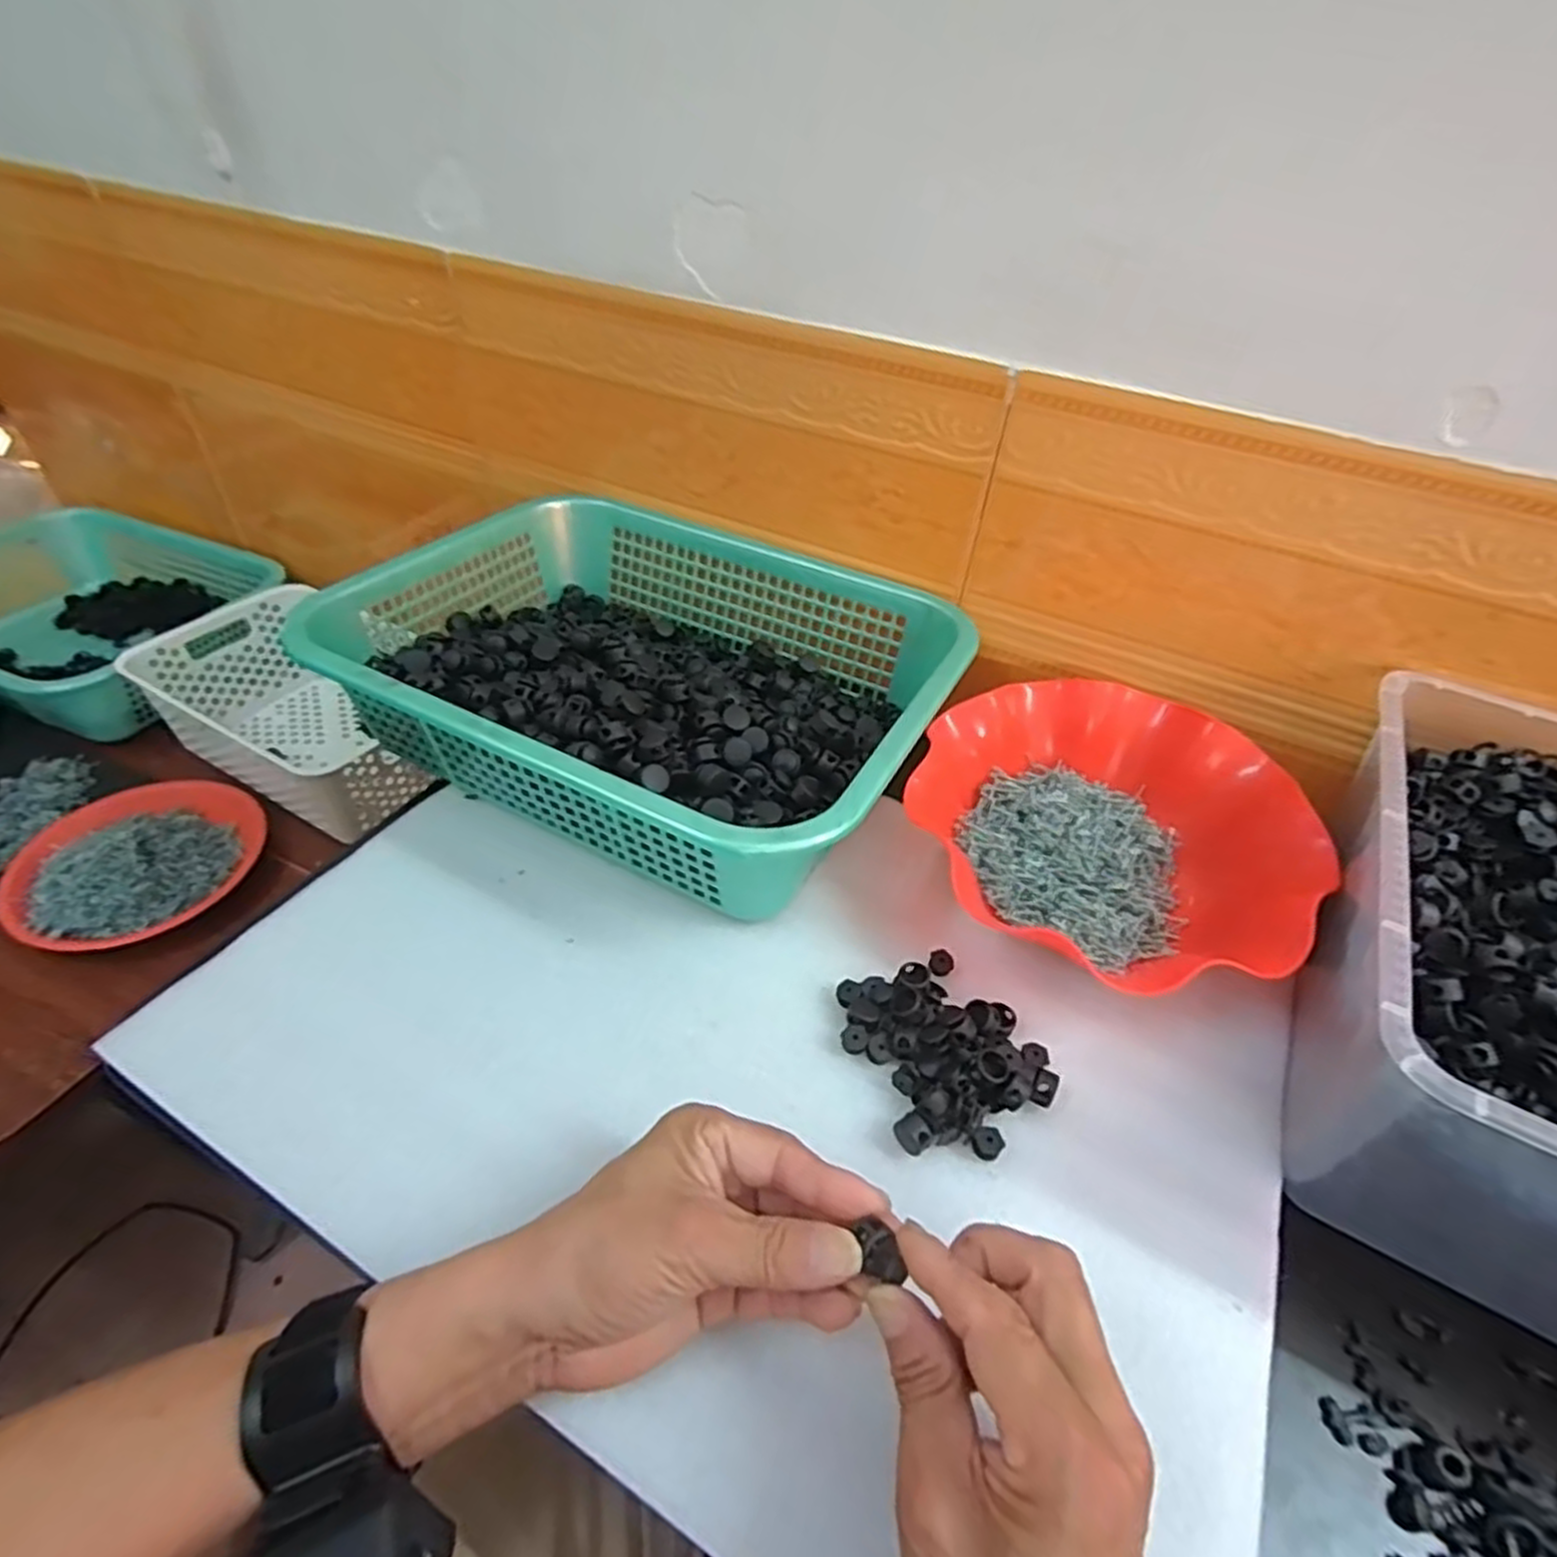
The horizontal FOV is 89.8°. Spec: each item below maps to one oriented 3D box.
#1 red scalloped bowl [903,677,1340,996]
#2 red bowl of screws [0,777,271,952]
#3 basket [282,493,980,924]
[{"bbox_3d":[0.196,0.031,0.478,0.204,0.072,0.208,2,44,-2],"label":"red scalloped bowl"},{"bbox_3d":[-0.581,0.061,0.701,0.191,0.051,0.185,2,44,-2],"label":"red bowl of screws"},{"bbox_3d":[-0.085,-0.076,0.543,0.382,0.101,0.292,23,47,18],"label":"basket"}]

